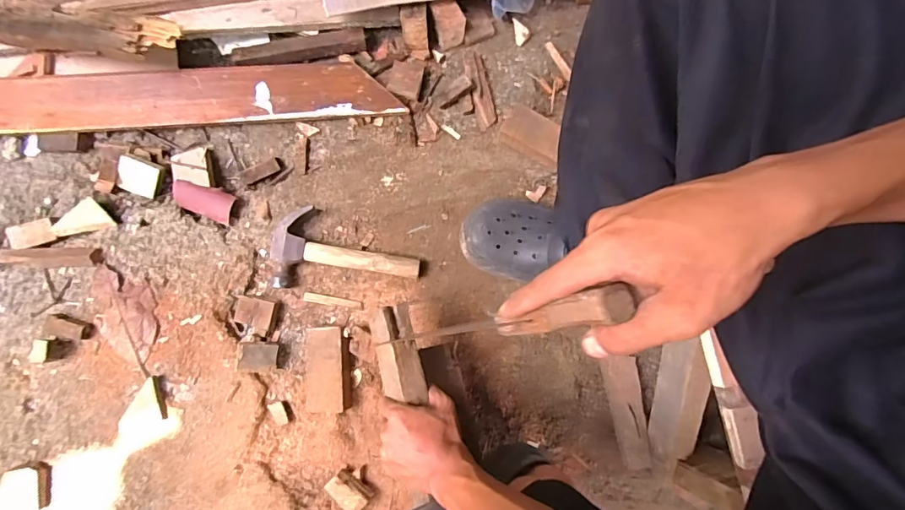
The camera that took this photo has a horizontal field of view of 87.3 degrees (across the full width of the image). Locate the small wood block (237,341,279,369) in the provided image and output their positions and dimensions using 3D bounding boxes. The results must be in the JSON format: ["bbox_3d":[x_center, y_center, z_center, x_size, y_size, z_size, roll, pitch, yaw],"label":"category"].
[{"bbox_3d":[-0.277,0.143,0.677,0.051,0.025,0.038,5,75,-25],"label":"small wood block"}]

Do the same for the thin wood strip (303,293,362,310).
[{"bbox_3d":[-0.178,0.068,0.707,0.088,0.004,0.012,10,79,1],"label":"thin wood strip"}]

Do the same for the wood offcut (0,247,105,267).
[{"bbox_3d":[-0.589,0.003,0.688,0.149,0.016,0.027,-1,79,-1],"label":"wood offcut"}]

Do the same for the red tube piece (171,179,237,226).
[{"bbox_3d":[-0.379,-0.084,0.719,0.101,0.011,0.045,21,80,3],"label":"red tube piece"}]

